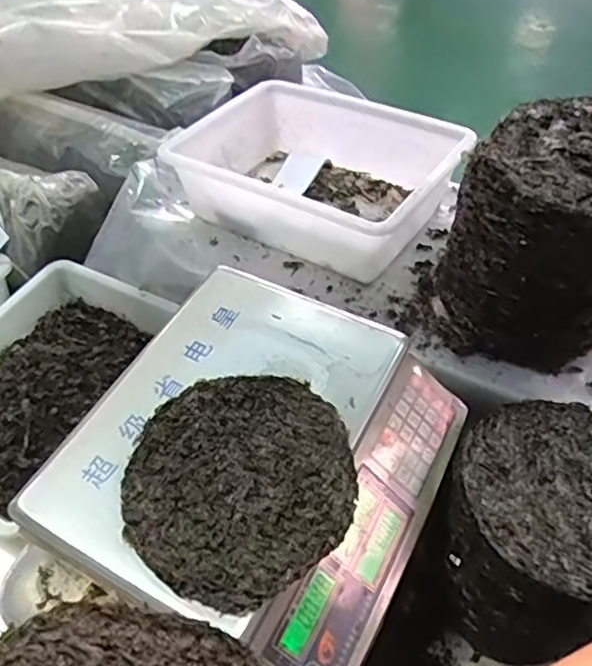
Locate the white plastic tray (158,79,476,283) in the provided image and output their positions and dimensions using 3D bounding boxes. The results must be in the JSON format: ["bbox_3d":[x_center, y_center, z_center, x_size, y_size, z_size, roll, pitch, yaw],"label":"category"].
[{"bbox_3d":[0.023,-0.239,0.860,0.357,0.113,0.268,25,57,23],"label":"white plastic tray"}]

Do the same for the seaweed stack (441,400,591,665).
[{"bbox_3d":[0.249,0.201,0.622,0.204,0.178,0.194,-23,53,-13],"label":"seaweed stack"}]

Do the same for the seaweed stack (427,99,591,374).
[{"bbox_3d":[0.277,-0.097,0.666,0.224,0.232,0.186,18,55,18],"label":"seaweed stack"}]

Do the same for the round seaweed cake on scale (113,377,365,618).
[{"bbox_3d":[-0.046,0.117,0.500,0.182,0.017,0.186,-3,51,3],"label":"round seaweed cake on scale"}]

